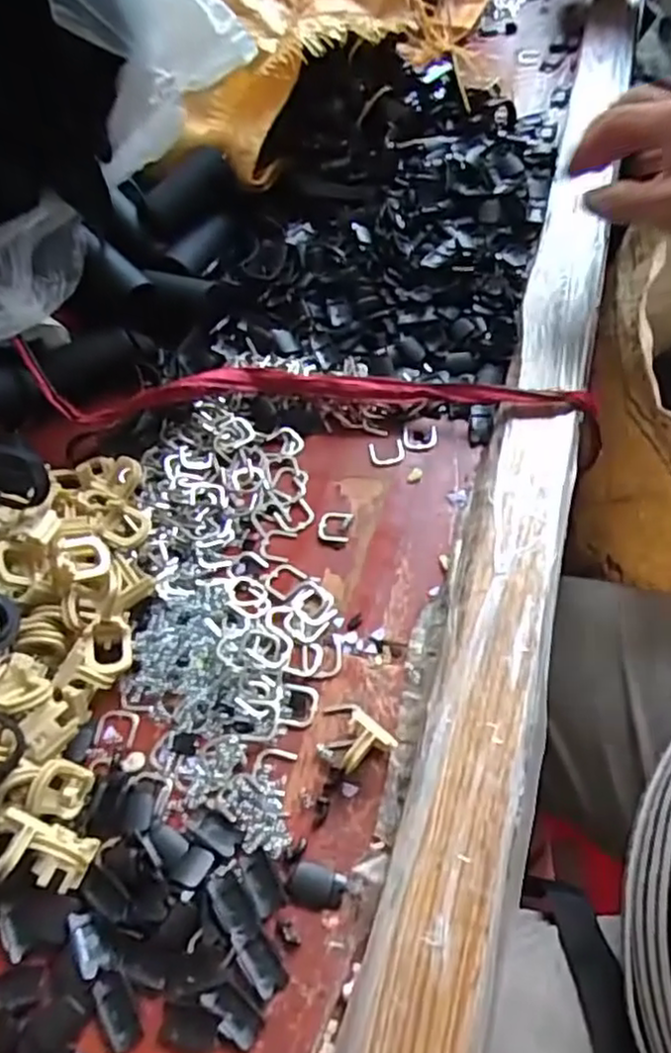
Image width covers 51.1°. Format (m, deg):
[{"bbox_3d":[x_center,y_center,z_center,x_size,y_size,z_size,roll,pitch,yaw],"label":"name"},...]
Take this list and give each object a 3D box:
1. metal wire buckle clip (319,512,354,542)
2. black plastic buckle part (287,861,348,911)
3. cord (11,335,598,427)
[{"bbox_3d":[0.000,0.000,0.374,0.017,0.004,0.019,5,58,8],"label":"metal wire buckle clip"},{"bbox_3d":[-0.008,0.143,0.278,0.022,0.004,0.016,12,60,12],"label":"black plastic buckle part"},{"bbox_3d":[-0.019,-0.077,0.400,0.317,0.029,0.047,0,58,5],"label":"cord"}]

